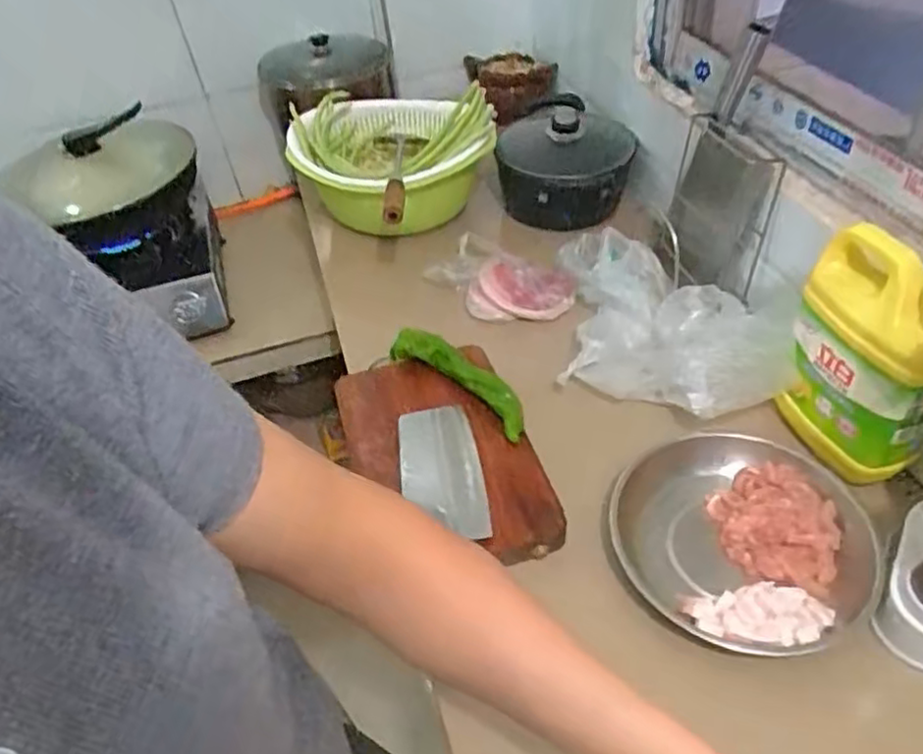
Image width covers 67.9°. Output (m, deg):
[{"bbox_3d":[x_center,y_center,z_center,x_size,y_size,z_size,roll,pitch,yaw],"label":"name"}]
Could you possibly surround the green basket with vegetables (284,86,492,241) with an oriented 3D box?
[{"bbox_3d":[-0.098,-0.319,1.027,0.250,0.159,0.318,-35,51,-25],"label":"green basket with vegetables"}]

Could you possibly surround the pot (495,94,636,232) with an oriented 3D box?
[{"bbox_3d":[0.163,-0.340,1.092,0.203,0.158,0.262,7,47,15],"label":"pot"}]

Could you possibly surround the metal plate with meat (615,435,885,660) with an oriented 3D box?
[{"bbox_3d":[0.256,0.154,0.641,0.220,0.056,0.228,-4,45,4],"label":"metal plate with meat"}]

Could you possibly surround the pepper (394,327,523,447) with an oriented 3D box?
[{"bbox_3d":[-0.005,-0.001,0.769,0.044,0.036,0.199,-34,51,-24],"label":"pepper"}]

